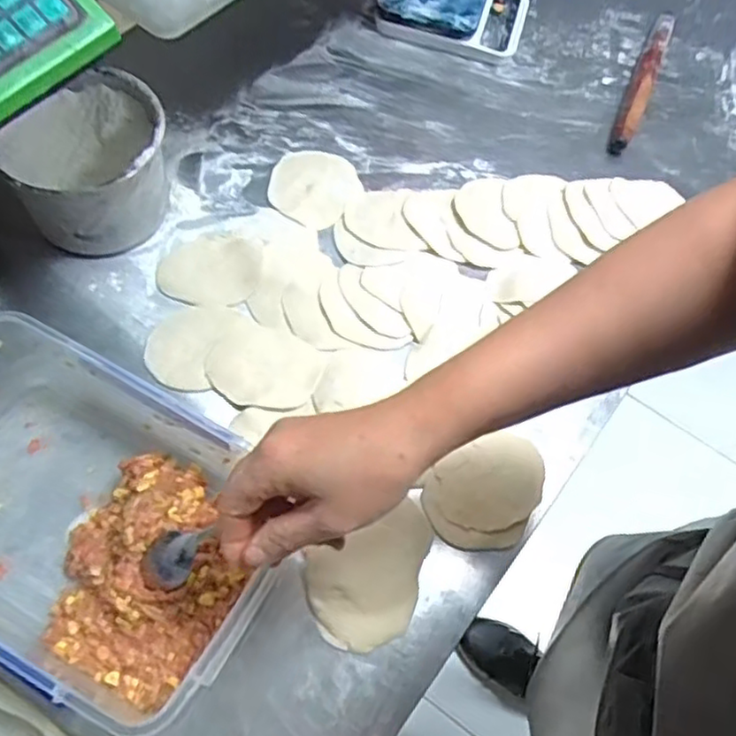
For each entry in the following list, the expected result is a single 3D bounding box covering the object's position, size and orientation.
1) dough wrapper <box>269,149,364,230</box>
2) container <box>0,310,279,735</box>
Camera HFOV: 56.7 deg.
[{"bbox_3d":[-0.061,-0.203,0.753,0.096,0.004,0.097,30,66,12],"label":"dough wrapper"},{"bbox_3d":[-0.219,0.111,0.524,0.308,0.097,0.207,27,64,9],"label":"container"}]

